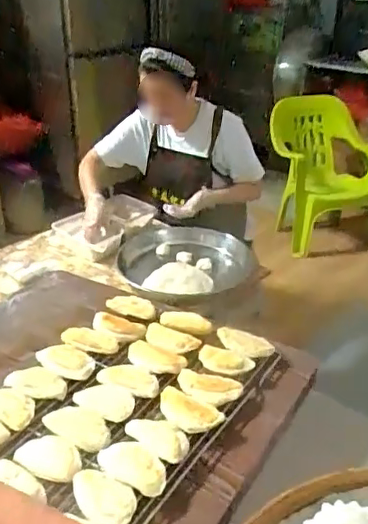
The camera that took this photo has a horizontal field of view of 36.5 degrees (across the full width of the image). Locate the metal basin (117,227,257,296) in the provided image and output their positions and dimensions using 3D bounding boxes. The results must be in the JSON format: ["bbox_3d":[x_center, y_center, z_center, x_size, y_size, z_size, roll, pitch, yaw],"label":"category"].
[{"bbox_3d":[0.015,0.011,1.677,0.399,0.100,0.399,0,29,0],"label":"metal basin"}]

